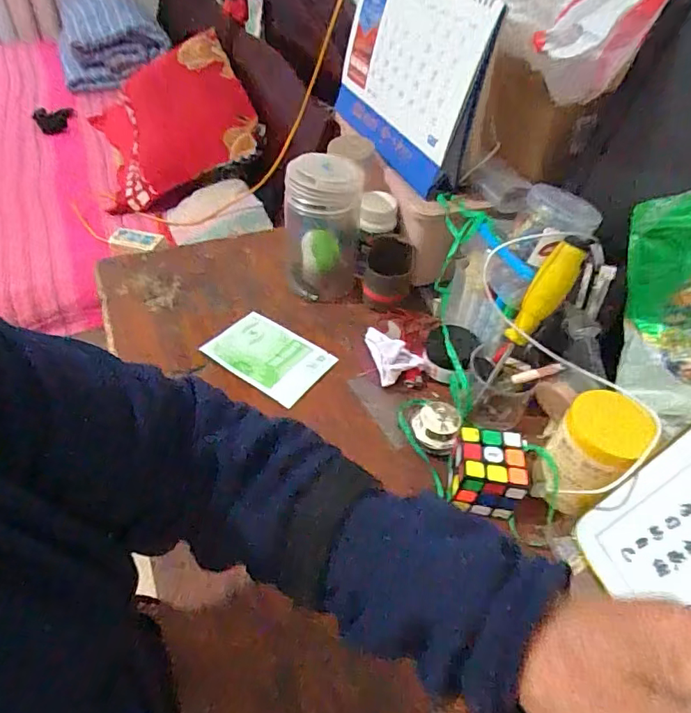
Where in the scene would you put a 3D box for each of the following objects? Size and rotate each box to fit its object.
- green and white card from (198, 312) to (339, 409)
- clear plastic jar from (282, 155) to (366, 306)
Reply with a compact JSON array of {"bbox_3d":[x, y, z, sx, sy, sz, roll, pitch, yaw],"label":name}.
[{"bbox_3d":[-0.086,-0.001,0.580,0.129,0.008,0.082,30,62,20],"label":"green and white card"},{"bbox_3d":[-0.027,-0.159,0.622,0.088,0.156,0.093,6,46,0],"label":"clear plastic jar"}]

